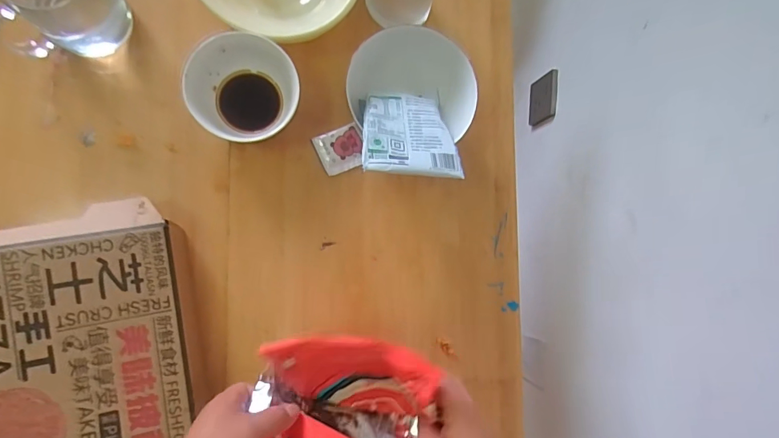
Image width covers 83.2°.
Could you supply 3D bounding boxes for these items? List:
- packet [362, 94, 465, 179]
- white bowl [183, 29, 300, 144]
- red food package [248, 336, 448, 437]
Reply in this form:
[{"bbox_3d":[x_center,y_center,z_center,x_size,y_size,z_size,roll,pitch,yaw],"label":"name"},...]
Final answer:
[{"bbox_3d":[0.020,-0.088,0.446,0.093,0.010,0.109,3,54,-9],"label":"packet"},{"bbox_3d":[-0.154,-0.136,0.473,0.107,0.059,0.107,1,86,-8],"label":"white bowl"},{"bbox_3d":[-0.039,0.161,0.391,0.150,0.120,0.123,21,83,-6],"label":"red food package"}]

